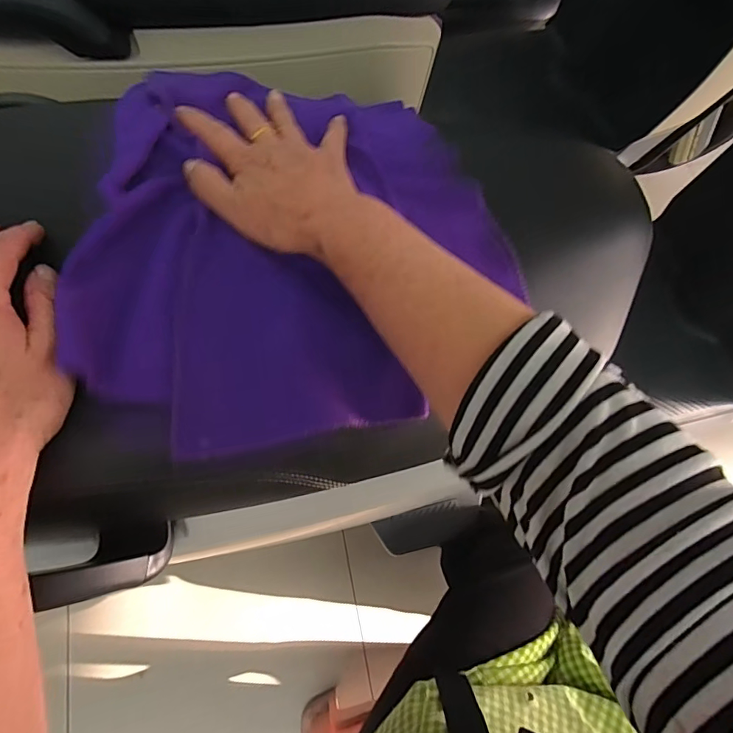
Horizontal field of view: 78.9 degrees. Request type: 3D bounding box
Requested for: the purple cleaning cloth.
[{"bbox_3d":[-0.045,-0.099,0.316,0.280,0.048,0.288,-8,79,-17],"label":"purple cleaning cloth"}]

